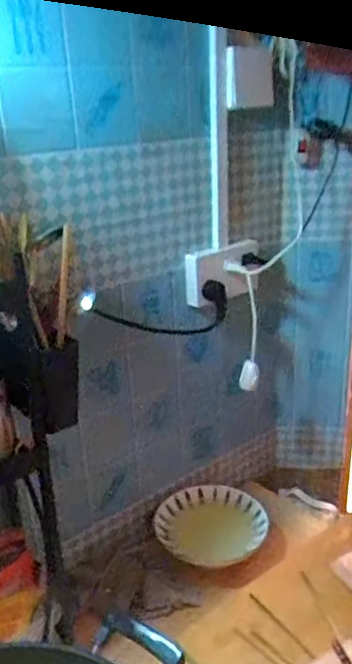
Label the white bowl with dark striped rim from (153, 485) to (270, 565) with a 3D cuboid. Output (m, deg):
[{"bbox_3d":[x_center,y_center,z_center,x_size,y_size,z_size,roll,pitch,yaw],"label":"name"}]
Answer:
[{"bbox_3d":[0.061,0.339,1.000,0.191,0.035,0.157,-5,21,-8],"label":"white bowl with dark striped rim"}]

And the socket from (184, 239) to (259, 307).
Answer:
[{"bbox_3d":[0.081,-0.103,0.983,0.140,0.090,0.037,-8,21,-14],"label":"socket"}]

